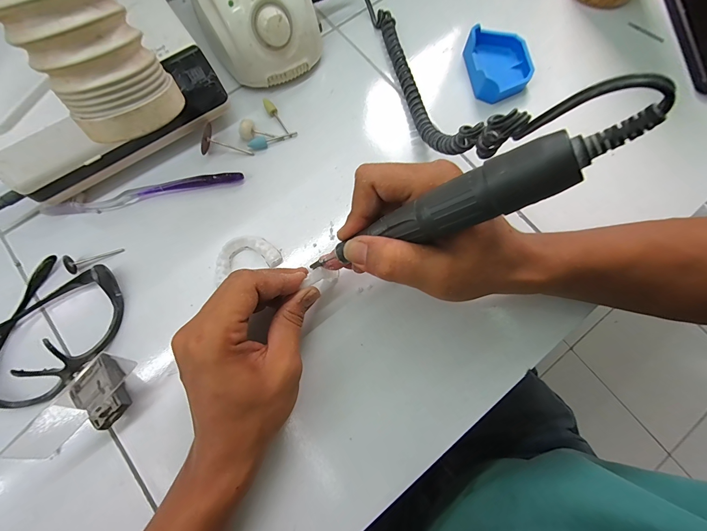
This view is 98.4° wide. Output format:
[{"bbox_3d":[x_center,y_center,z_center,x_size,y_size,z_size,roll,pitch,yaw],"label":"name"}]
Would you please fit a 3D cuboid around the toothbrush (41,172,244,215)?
[{"bbox_3d":[-0.199,-0.069,0.292,0.183,0.009,0.013,-12,77,-4],"label":"toothbrush"}]

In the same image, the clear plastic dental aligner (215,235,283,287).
[{"bbox_3d":[-0.099,-0.009,0.281,0.060,0.010,0.035,-16,78,-6],"label":"clear plastic dental aligner"}]

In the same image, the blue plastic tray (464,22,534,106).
[{"bbox_3d":[0.154,-0.215,0.327,0.061,0.027,0.083,-12,77,-4],"label":"blue plastic tray"}]

